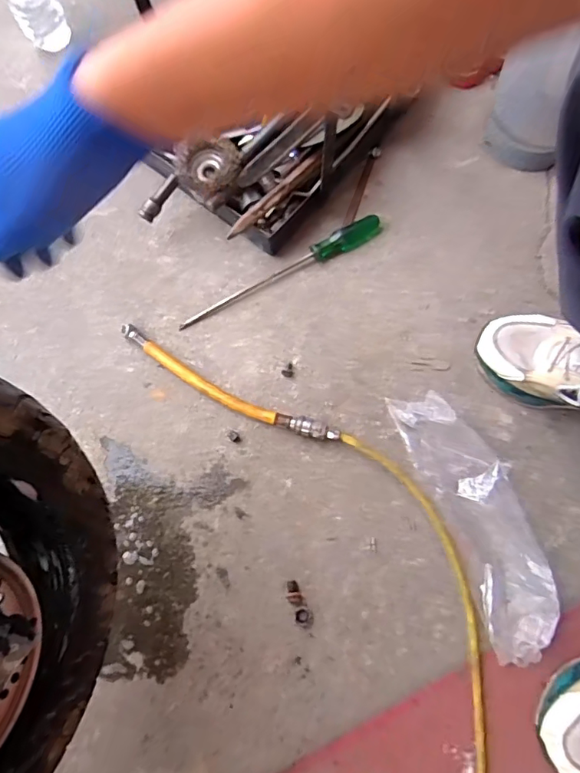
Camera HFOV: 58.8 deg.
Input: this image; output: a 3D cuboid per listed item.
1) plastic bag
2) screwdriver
[{"bbox_3d":[0.211,0.137,0.565,0.095,0.040,0.297,-17,71,-6],"label":"plastic bag"},{"bbox_3d":[-0.008,-0.152,0.684,0.291,0.028,0.028,-27,73,-9],"label":"screwdriver"}]

